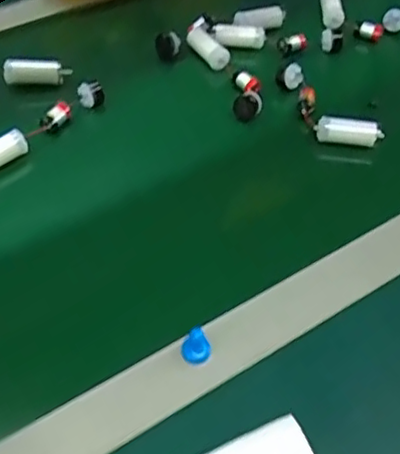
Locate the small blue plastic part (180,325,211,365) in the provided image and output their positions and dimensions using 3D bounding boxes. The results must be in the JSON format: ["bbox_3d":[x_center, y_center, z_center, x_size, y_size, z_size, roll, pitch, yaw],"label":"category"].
[{"bbox_3d":[-0.002,0.075,0.399,0.018,0.025,0.013,1,49,-1],"label":"small blue plastic part"}]

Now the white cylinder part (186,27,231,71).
[{"bbox_3d":[0.007,-0.177,0.627,0.023,0.019,0.063,-26,55,-22],"label":"white cylinder part"}]

